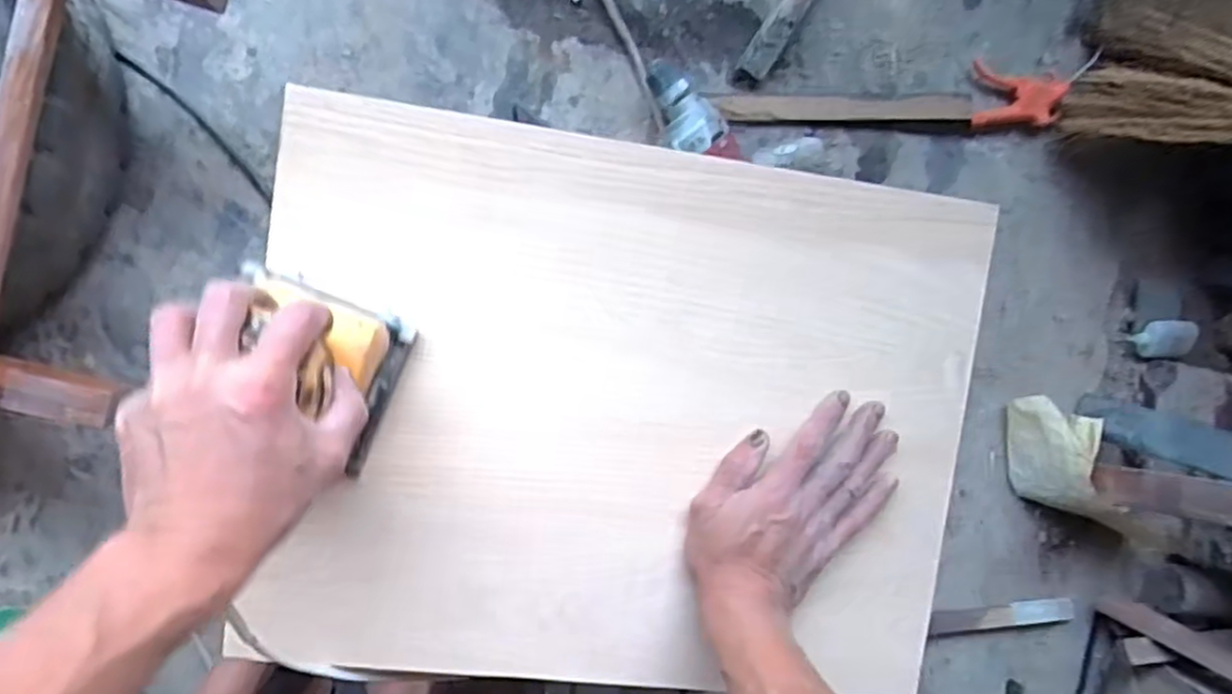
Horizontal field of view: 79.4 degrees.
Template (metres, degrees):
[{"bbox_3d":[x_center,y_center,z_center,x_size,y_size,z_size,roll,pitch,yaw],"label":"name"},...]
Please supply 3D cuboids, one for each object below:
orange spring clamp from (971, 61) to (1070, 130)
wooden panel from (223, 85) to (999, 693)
[{"bbox_3d":[0.513,-0.311,0.945,0.119,0.033,0.087,11,96,-7],"label":"orange spring clamp"},{"bbox_3d":[0.023,0.044,0.518,0.465,0.018,0.363,8,89,-8],"label":"wooden panel"}]

